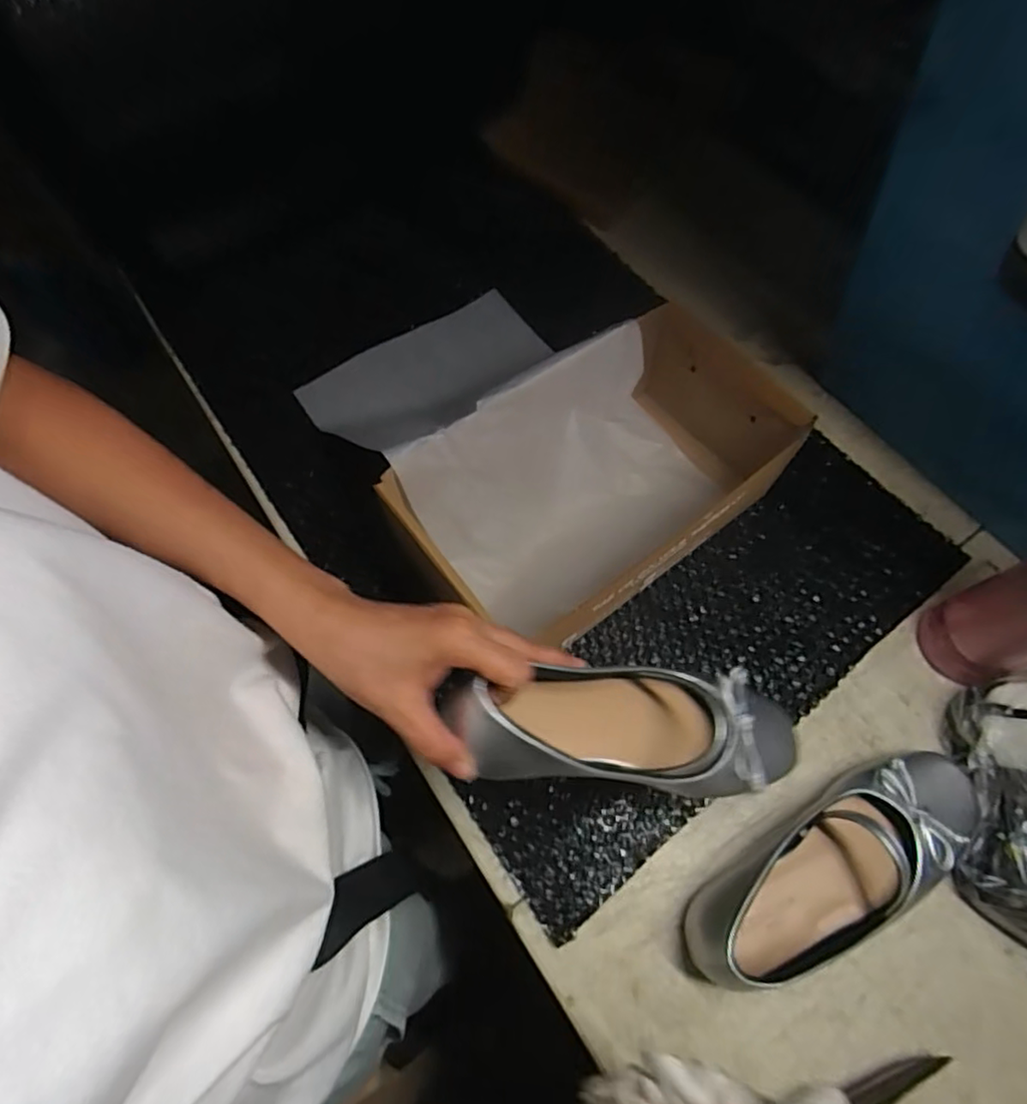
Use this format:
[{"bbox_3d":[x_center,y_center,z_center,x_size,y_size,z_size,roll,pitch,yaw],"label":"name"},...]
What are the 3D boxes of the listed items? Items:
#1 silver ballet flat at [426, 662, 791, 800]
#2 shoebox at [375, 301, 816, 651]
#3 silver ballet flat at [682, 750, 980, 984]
[{"bbox_3d":[0.072,0.107,0.378,0.242,0.051,0.079,8,62,-25],"label":"silver ballet flat"},{"bbox_3d":[0.068,-0.058,0.525,0.311,0.116,0.182,-35,70,-16],"label":"shoebox"},{"bbox_3d":[0.229,0.217,0.425,0.240,0.065,0.078,-25,67,-12],"label":"silver ballet flat"}]

